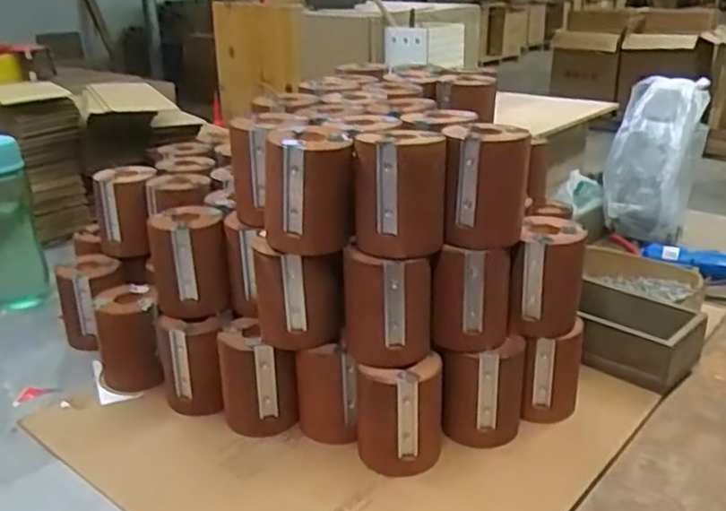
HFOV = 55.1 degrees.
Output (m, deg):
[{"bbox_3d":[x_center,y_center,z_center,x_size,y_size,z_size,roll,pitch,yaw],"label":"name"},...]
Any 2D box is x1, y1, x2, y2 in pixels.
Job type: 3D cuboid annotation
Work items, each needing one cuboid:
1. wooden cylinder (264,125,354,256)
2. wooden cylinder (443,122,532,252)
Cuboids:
[{"bbox_3d":[-0.050,-0.060,0.635,0.081,0.102,0.070,-2,23,-2],"label":"wooden cylinder"},{"bbox_3d":[0.112,-0.065,0.644,0.074,0.101,0.066,0,23,3],"label":"wooden cylinder"}]

